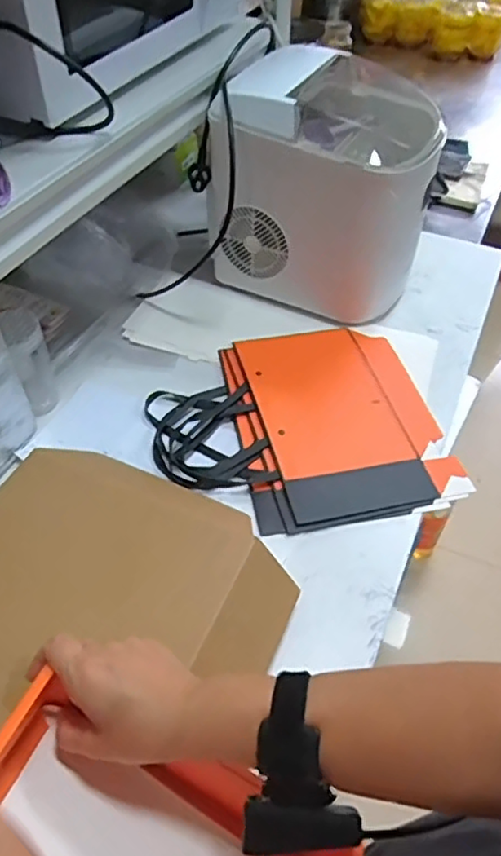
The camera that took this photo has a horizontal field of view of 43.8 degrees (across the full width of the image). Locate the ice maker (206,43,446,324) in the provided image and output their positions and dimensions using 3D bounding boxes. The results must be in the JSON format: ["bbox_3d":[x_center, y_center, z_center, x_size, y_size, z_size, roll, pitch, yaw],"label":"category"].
[{"bbox_3d":[0.104,-0.339,0.894,0.289,0.277,0.245,18,51,13],"label":"ice maker"}]

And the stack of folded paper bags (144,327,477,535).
[{"bbox_3d":[0.059,-0.010,0.785,0.346,0.016,0.310,-11,50,-12],"label":"stack of folded paper bags"}]

